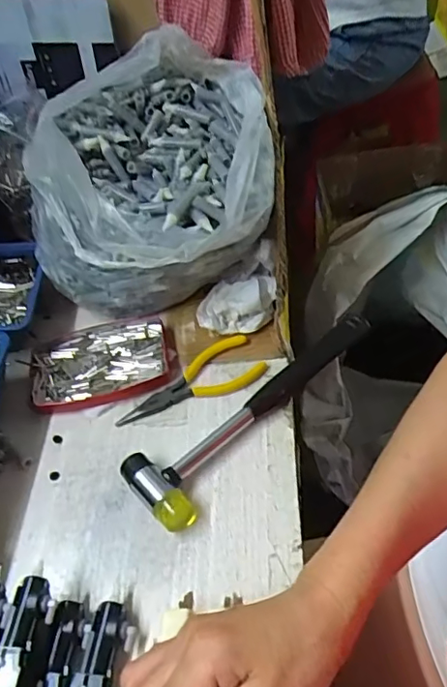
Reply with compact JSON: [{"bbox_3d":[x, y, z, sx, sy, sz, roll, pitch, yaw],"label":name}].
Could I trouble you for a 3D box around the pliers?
[{"bbox_3d":[-0.029,0.034,0.447,0.126,0.013,0.047,-25,49,-13],"label":"pliers"}]

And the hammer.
[{"bbox_3d":[0.027,0.046,0.426,0.061,0.022,0.231,33,61,33],"label":"hammer"}]

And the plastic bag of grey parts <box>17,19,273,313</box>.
[{"bbox_3d":[-0.058,-0.139,0.499,0.214,0.169,0.206,6,50,15],"label":"plastic bag of grey parts"}]

